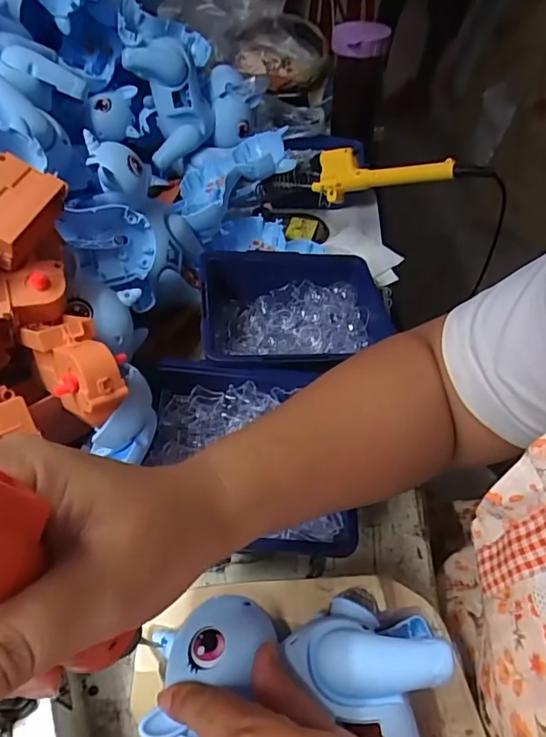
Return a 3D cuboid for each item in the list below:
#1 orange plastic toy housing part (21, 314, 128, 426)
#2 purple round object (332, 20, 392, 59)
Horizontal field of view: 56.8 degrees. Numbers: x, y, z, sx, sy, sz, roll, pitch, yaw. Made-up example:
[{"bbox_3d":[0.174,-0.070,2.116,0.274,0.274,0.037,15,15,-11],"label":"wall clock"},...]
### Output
[{"bbox_3d":[-0.110,0.002,0.292,0.038,0.037,0.059,-29,55,-24],"label":"orange plastic toy housing part"},{"bbox_3d":[0.106,-0.399,0.614,0.057,0.031,0.060,0,49,0],"label":"purple round object"}]

